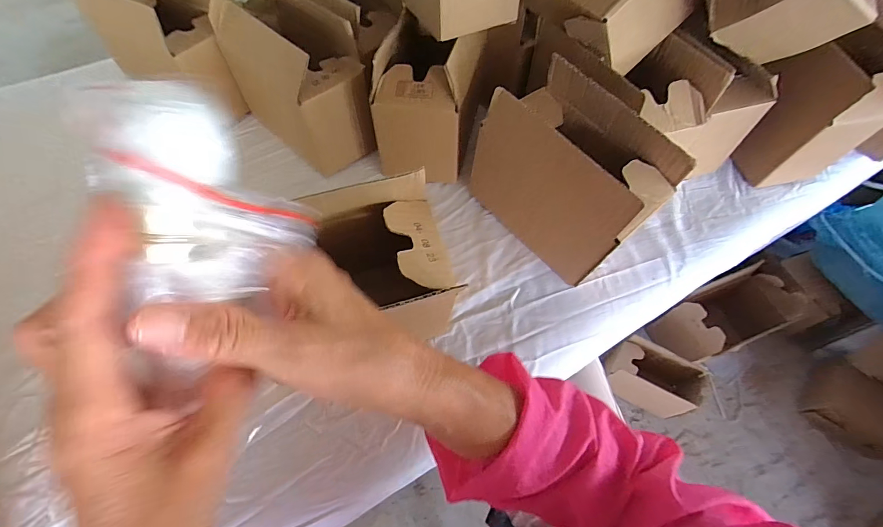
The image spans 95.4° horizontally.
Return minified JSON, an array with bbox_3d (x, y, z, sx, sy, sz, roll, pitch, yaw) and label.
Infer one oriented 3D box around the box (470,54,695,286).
[{"bbox_3d":[0.131,-0.086,0.425,0.101,0.173,0.174,-36,66,-21],"label":"box"}]

